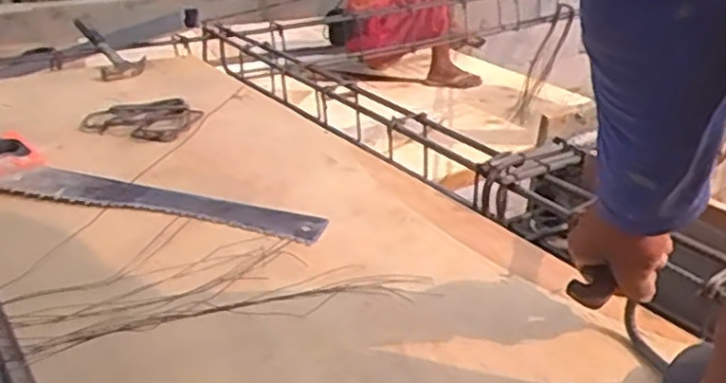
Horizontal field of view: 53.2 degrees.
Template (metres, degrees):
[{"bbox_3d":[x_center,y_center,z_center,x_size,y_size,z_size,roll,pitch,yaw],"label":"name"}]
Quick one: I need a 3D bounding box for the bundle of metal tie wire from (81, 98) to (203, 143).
[{"bbox_3d":[-0.335,-0.111,1.096,0.151,0.022,0.121,4,27,6],"label":"bundle of metal tie wire"}]

